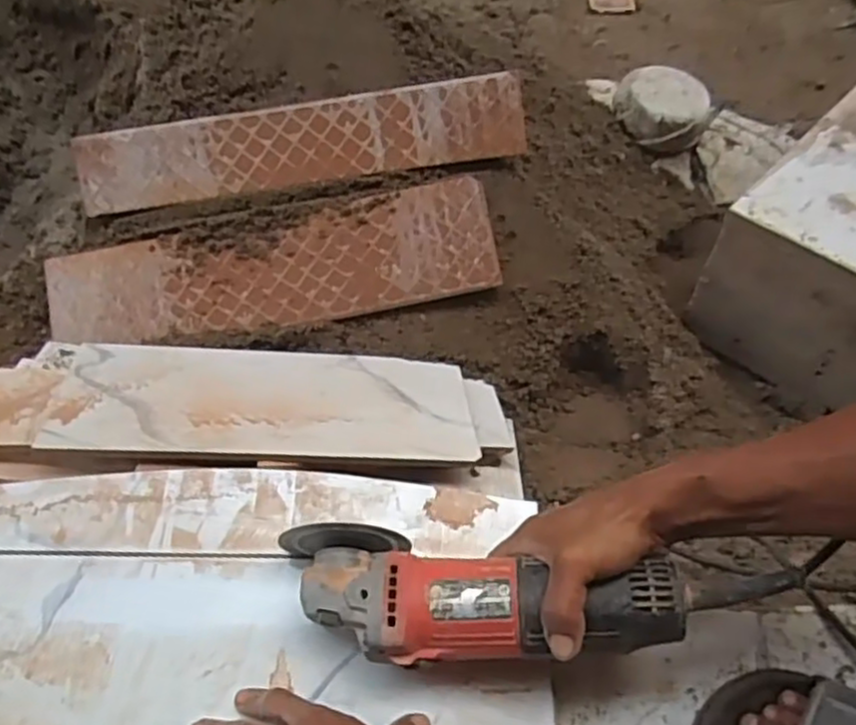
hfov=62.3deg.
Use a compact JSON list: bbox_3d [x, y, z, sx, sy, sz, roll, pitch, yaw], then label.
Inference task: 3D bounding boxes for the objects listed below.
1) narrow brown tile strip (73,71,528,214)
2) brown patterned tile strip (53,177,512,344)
[{"bbox_3d":[-0.144,-0.241,0.778,0.494,0.018,0.086,-7,98,3],"label":"narrow brown tile strip"},{"bbox_3d":[-0.177,-0.098,0.779,0.493,0.010,0.126,-10,83,4],"label":"brown patterned tile strip"}]

